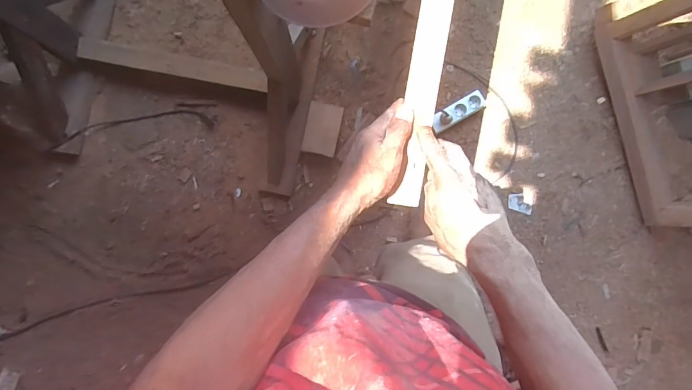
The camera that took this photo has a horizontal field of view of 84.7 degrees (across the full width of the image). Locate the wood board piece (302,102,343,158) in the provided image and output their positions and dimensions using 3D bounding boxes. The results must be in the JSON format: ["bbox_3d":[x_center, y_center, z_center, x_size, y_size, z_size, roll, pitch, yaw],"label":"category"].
[{"bbox_3d":[-0.073,-0.208,1.204,0.108,0.011,0.156,10,100,-17],"label":"wood board piece"}]

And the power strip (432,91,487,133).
[{"bbox_3d":[0.362,-0.267,1.221,0.187,0.054,0.063,-30,91,1],"label":"power strip"}]

